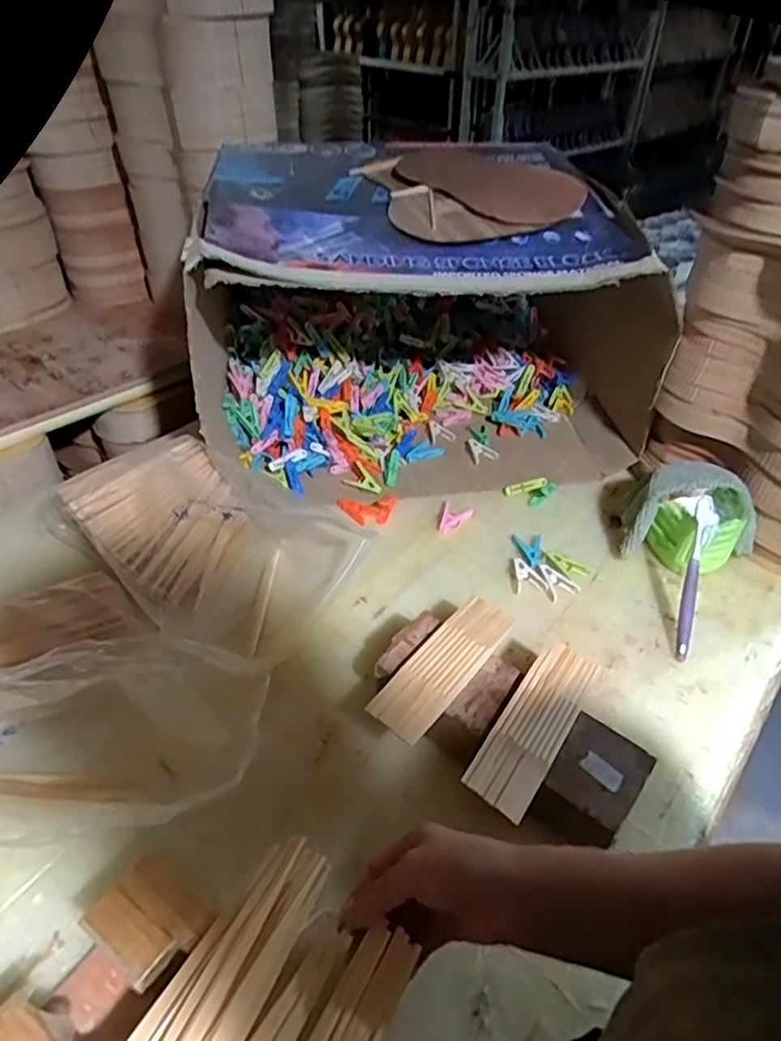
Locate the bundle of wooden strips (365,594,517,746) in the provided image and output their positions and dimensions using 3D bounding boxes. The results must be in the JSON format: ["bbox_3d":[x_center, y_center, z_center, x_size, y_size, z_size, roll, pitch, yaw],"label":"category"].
[{"bbox_3d":[0.053,0.130,0.595,0.055,0.010,0.174,27,47,27],"label":"bundle of wooden strips"}]

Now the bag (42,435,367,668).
[{"bbox_3d":[-0.222,0.000,0.772,0.368,0.078,0.251,27,47,25],"label":"bag"}]

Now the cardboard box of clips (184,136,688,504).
[{"bbox_3d":[0.045,-0.311,0.948,0.584,0.334,0.462,-2,42,-6],"label":"cardboard box of clips"}]

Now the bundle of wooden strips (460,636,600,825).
[{"bbox_3d":[0.126,0.170,0.548,0.053,0.010,0.174,24,45,25],"label":"bundle of wooden strips"}]

